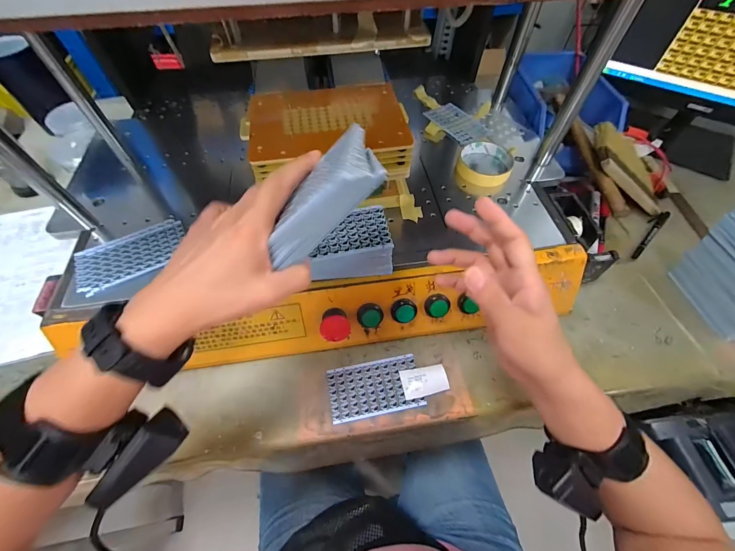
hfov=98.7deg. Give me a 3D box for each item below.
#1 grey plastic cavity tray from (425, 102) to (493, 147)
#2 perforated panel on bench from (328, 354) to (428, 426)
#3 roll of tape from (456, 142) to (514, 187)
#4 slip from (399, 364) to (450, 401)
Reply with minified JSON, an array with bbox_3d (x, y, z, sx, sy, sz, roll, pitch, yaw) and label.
[{"bbox_3d":[0.158,-0.268,0.554,0.070,0.004,0.108,-27,62,-17],"label":"grey plastic cavity tray"},{"bbox_3d":[0.009,0.140,0.395,0.111,0.004,0.065,-9,58,-6],"label":"perforated panel on bench"},{"bbox_3d":[0.179,-0.170,0.481,0.081,0.016,0.081,0,58,-1],"label":"roll of tape"},{"bbox_3d":[0.072,0.131,0.396,0.055,0.009,0.035,-10,58,-7],"label":"slip"}]

